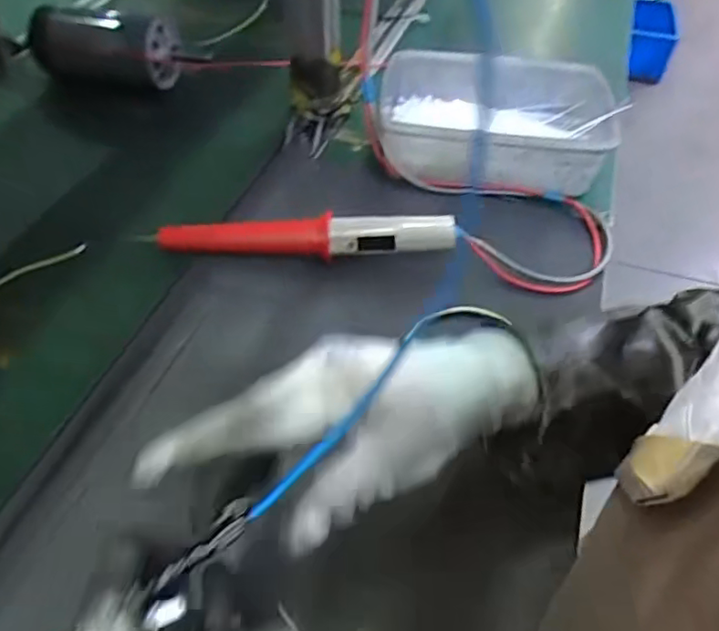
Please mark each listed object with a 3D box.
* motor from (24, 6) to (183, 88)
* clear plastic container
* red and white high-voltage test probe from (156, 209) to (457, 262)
[{"bbox_3d":[-0.299,-0.317,0.703,0.173,0.074,0.069,3,49,2],"label":"motor"},{"bbox_3d":[0.136,-0.196,0.598,0.223,0.067,0.151,2,49,2],"label":"clear plastic container"},{"bbox_3d":[-0.045,-0.066,0.504,0.246,0.036,0.028,3,49,3],"label":"red and white high-voltage test probe"}]

